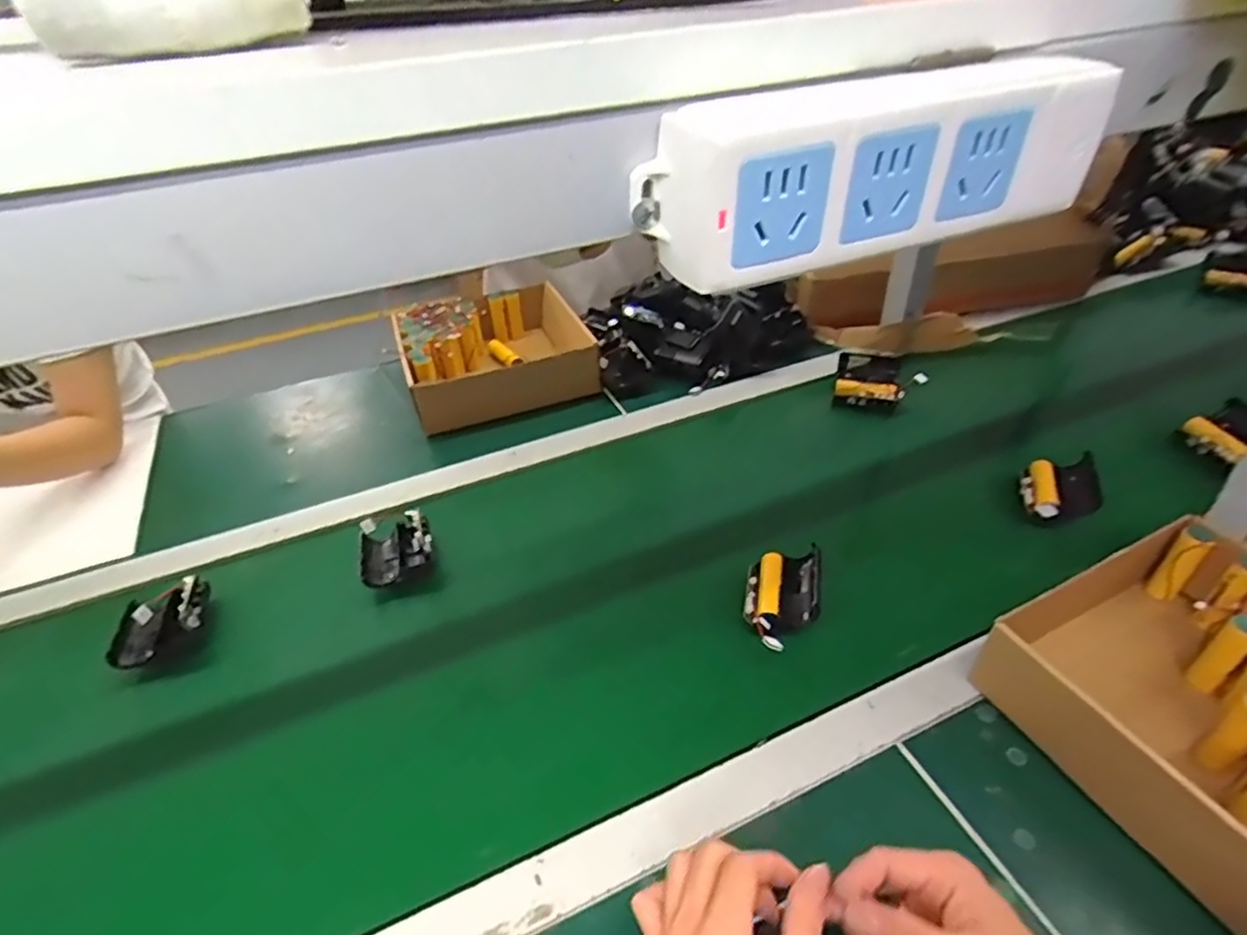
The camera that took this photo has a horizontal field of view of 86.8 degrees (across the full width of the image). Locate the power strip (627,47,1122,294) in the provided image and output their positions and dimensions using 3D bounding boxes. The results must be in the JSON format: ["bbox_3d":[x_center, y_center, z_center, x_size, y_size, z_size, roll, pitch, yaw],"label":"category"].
[{"bbox_3d":[0.090,-0.107,0.230,0.176,0.054,0.033,-16,42,-17],"label":"power strip"}]

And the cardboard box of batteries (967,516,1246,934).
[{"bbox_3d":[0.435,0.167,0.468,0.221,0.087,0.225,-17,42,-18],"label":"cardboard box of batteries"}]

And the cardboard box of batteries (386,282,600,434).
[{"bbox_3d":[-0.181,-0.160,0.909,0.229,0.068,0.226,-15,41,-16],"label":"cardboard box of batteries"}]

